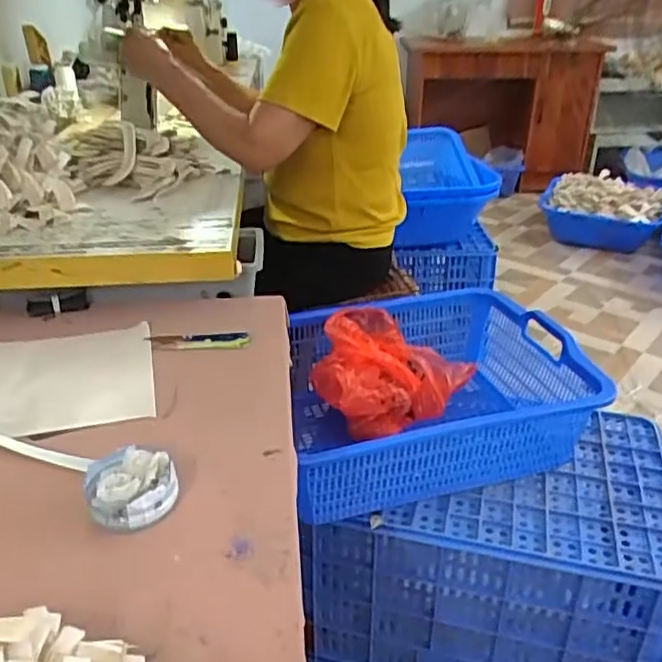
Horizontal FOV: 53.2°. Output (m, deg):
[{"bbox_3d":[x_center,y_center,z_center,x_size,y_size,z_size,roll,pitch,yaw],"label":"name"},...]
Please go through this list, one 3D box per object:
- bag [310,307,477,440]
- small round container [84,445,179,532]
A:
[{"bbox_3d":[0.081,0.066,1.123,0.250,0.125,0.235,-13,31,-23],"label":"bag"},{"bbox_3d":[-0.161,0.122,0.531,0.067,0.033,0.079,-12,31,-23],"label":"small round container"}]

